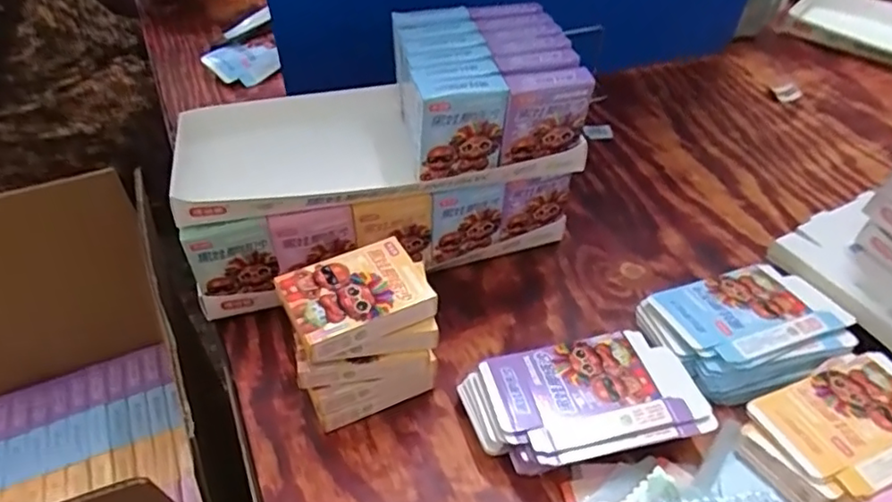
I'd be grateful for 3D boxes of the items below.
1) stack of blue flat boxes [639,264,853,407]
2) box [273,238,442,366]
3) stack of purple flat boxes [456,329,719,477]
[{"bbox_3d":[0.244,0.065,0.504,0.154,0.041,0.102,-16,46,-13],"label":"stack of blue flat boxes"},{"bbox_3d":[-0.061,0.030,0.424,0.093,0.024,0.065,-23,50,-19],"label":"box"},{"bbox_3d":[0.099,0.113,0.459,0.166,0.039,0.096,-9,45,-7],"label":"stack of purple flat boxes"}]

